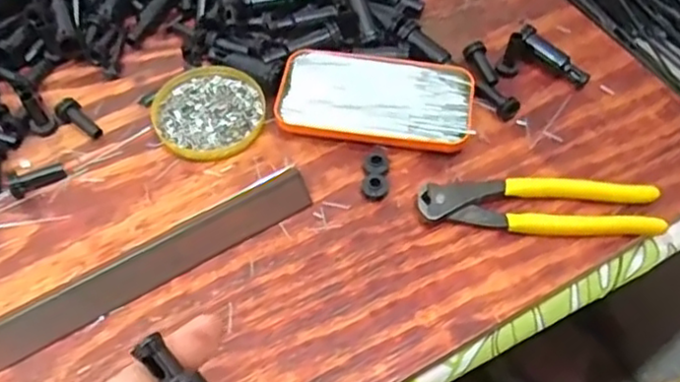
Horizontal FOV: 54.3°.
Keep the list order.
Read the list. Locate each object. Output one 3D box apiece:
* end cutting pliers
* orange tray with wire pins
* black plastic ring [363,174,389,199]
[{"bbox_3d":[0.137,0.010,0.457,0.161,0.018,0.038,5,55,3],"label":"end cutting pliers"},{"bbox_3d":[0.027,-0.072,0.502,0.142,0.017,0.077,8,56,5],"label":"orange tray with wire pins"},{"bbox_3d":[0.025,-0.003,0.468,0.018,0.011,0.019,0,55,0],"label":"black plastic ring"}]

